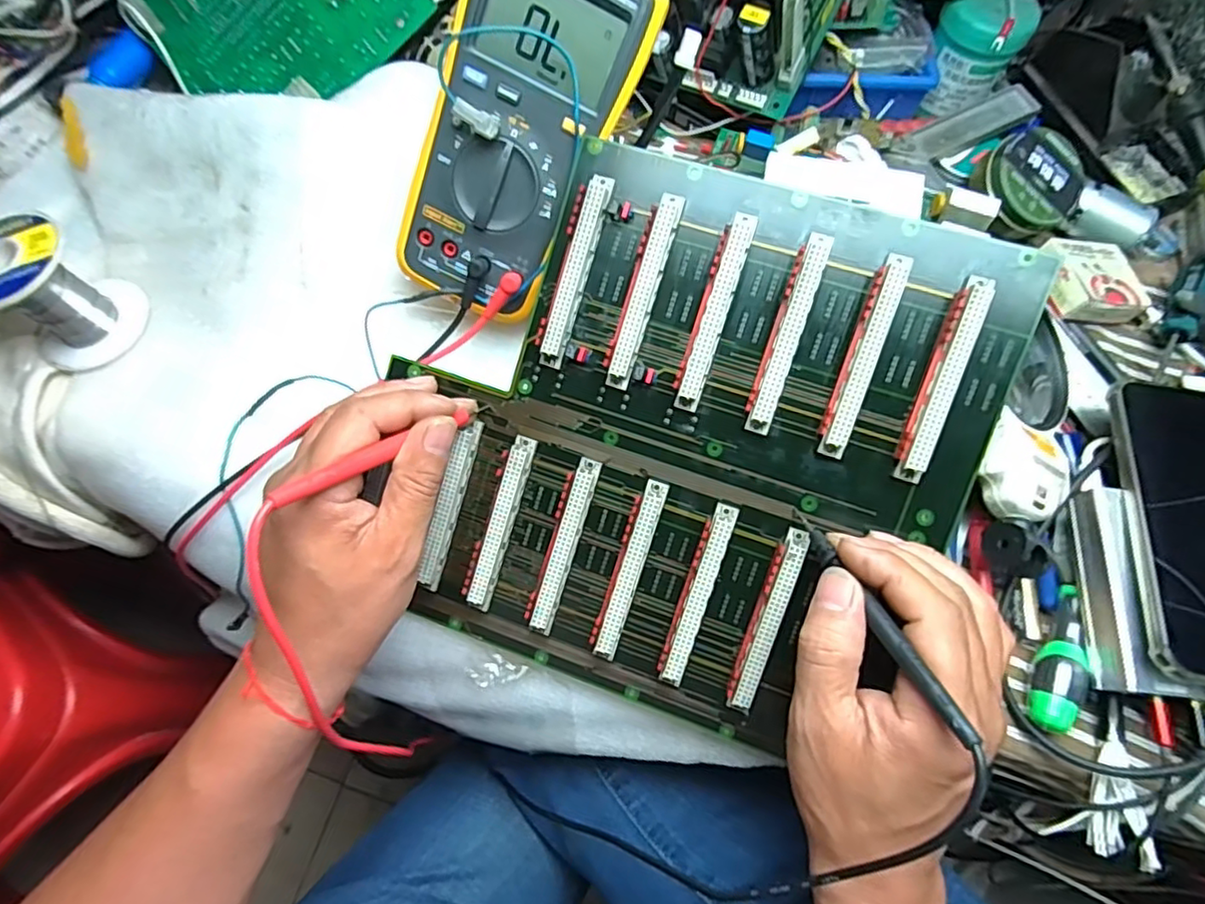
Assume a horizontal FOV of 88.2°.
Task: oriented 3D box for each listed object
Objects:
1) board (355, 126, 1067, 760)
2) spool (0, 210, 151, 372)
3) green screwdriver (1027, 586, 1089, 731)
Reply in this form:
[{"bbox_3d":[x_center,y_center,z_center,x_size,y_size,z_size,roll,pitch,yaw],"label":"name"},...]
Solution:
[{"bbox_3d":[0.048,0.002,0.302,0.233,0.014,0.259,19,98,9],"label":"board"},{"bbox_3d":[-0.317,-0.092,0.355,0.063,0.060,0.063,32,71,10],"label":"spool"},{"bbox_3d":[0.244,0.110,0.333,0.020,0.021,0.077,23,70,6],"label":"green screwdriver"}]

